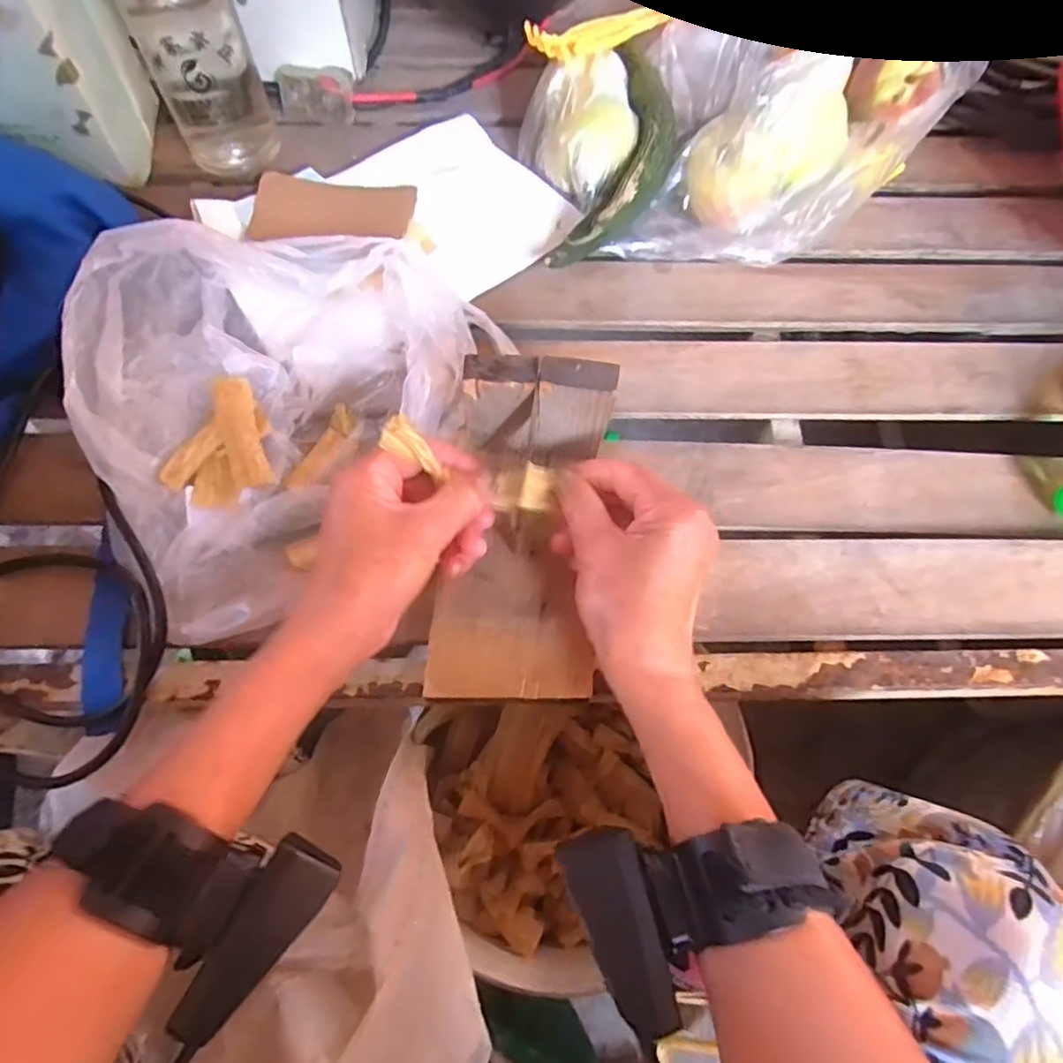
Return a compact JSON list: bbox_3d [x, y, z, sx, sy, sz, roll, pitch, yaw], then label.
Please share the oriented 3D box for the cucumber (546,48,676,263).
[{"bbox_3d":[0.071,-0.265,0.469,0.060,0.052,0.203,16,67,6],"label":"cucumber"}]

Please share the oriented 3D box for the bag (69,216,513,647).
[{"bbox_3d":[-0.158,-0.087,0.372,0.214,0.059,0.252,35,70,14],"label":"bag"}]

